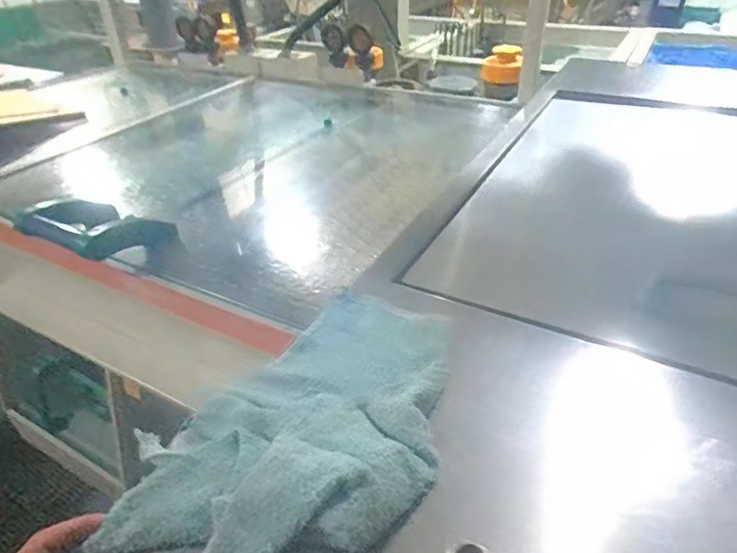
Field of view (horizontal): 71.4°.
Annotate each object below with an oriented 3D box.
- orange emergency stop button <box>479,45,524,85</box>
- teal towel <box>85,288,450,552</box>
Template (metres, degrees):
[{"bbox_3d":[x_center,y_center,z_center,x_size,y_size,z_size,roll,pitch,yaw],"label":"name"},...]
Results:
[{"bbox_3d":[0.370,-0.590,1.427,0.105,0.079,0.101,3,36,8],"label":"orange emergency stop button"},{"bbox_3d":[-0.057,0.108,0.449,0.240,0.041,0.320,7,37,12],"label":"teal towel"}]

